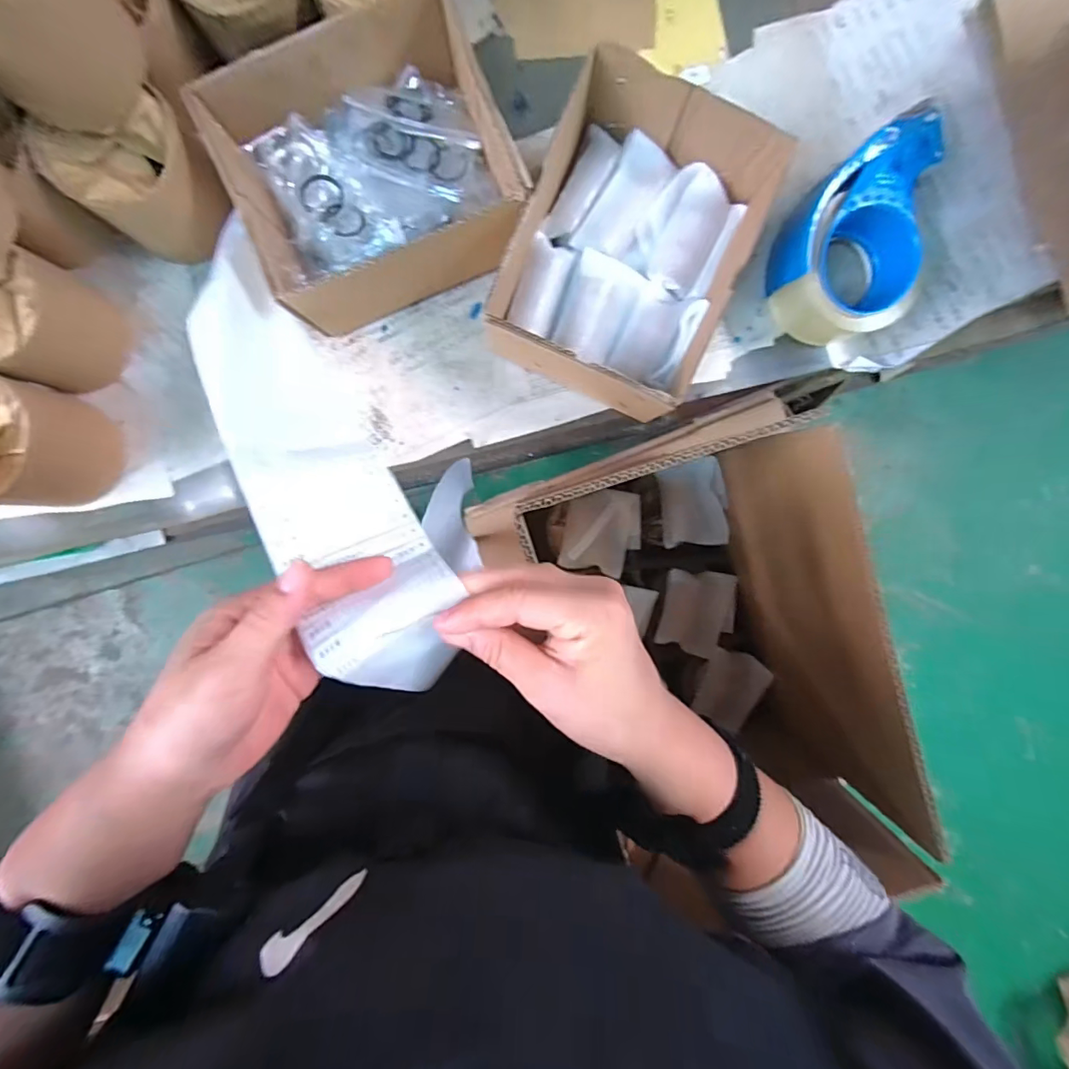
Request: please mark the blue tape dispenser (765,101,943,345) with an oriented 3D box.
[{"bbox_3d":[0.253,-0.242,0.401,0.102,0.061,0.155,3,95,-4],"label":"blue tape dispenser"}]

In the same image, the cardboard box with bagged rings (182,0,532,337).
[{"bbox_3d":[-0.116,-0.258,0.370,0.181,0.101,0.164,-23,96,-1],"label":"cardboard box with bagged rings"}]

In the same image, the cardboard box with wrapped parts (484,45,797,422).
[{"bbox_3d":[0.074,-0.211,0.385,0.161,0.089,0.201,23,93,-5],"label":"cardboard box with wrapped parts"}]

